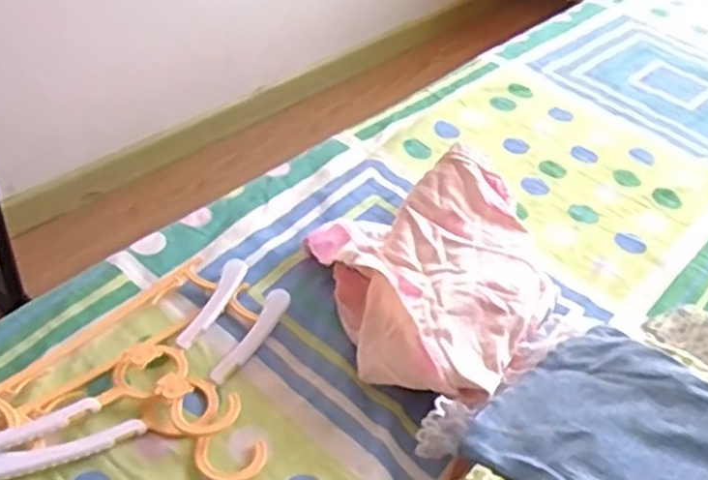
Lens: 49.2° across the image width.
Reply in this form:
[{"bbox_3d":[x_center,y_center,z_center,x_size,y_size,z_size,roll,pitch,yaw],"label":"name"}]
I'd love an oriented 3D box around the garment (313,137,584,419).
[{"bbox_3d":[0.082,0.029,0.669,0.200,0.086,0.244,-8,42,-16],"label":"garment"}]

